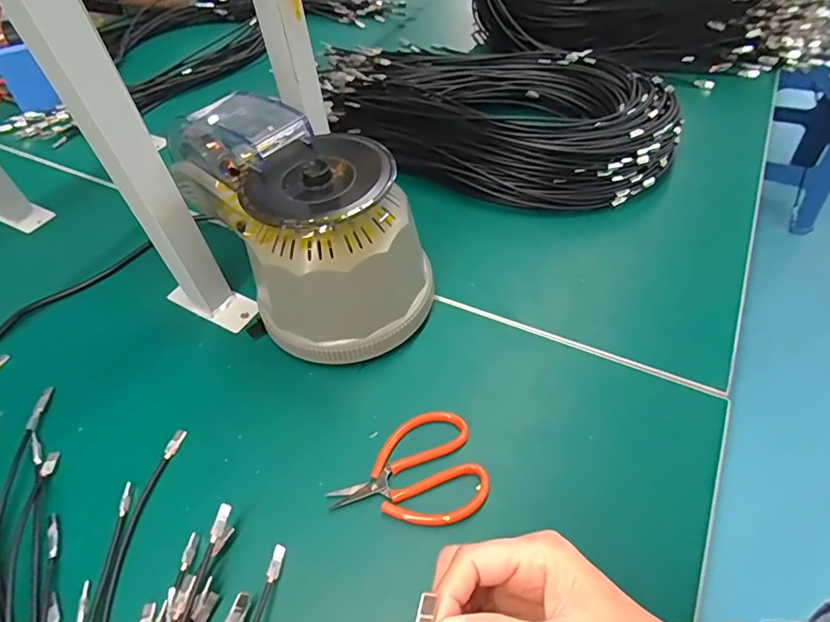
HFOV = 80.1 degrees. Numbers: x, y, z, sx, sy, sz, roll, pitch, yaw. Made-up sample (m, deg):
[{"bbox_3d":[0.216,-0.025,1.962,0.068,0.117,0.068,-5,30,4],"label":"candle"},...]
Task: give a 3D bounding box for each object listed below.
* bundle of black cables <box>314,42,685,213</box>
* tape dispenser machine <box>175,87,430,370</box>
[{"bbox_3d":[0.074,-0.289,0.652,0.519,0.066,0.294,30,60,25],"label":"bundle of black cables"},{"bbox_3d":[-0.077,-0.062,0.406,0.158,0.188,0.131,29,59,24],"label":"tape dispenser machine"}]

